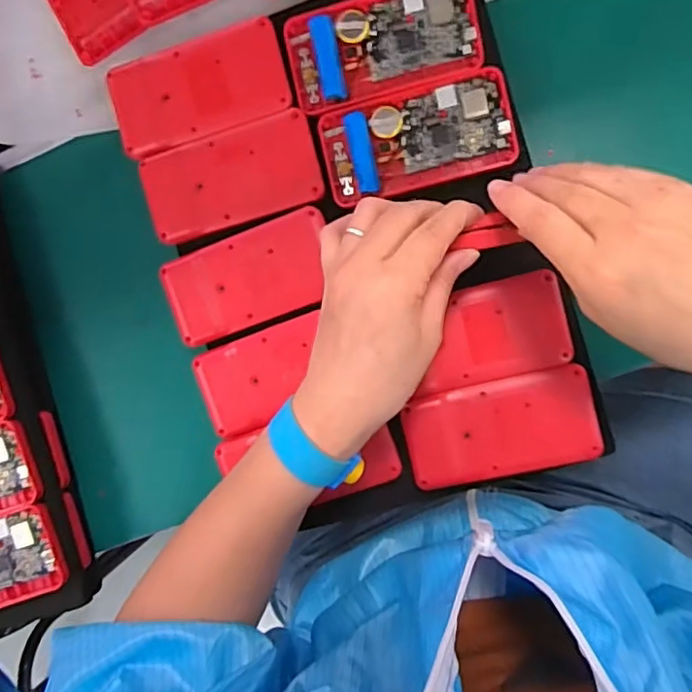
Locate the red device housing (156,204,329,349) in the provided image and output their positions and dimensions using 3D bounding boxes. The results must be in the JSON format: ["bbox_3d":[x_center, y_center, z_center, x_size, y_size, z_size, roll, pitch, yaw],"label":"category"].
[{"bbox_3d":[-0.066,-0.045,0.403,0.115,0.009,0.060,-20,87,9],"label":"red device housing"}]

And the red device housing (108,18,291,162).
[{"bbox_3d":[-0.099,-0.173,0.400,0.120,0.015,0.060,-16,88,9],"label":"red device housing"}]

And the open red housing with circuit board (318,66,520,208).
[{"bbox_3d":[0.046,-0.136,0.386,0.121,0.012,0.061,-14,88,9],"label":"open red housing with circuit board"}]

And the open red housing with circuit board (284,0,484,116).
[{"bbox_3d":[0.024,-0.195,0.382,0.120,0.010,0.064,-12,88,9],"label":"open red housing with circuit board"}]

